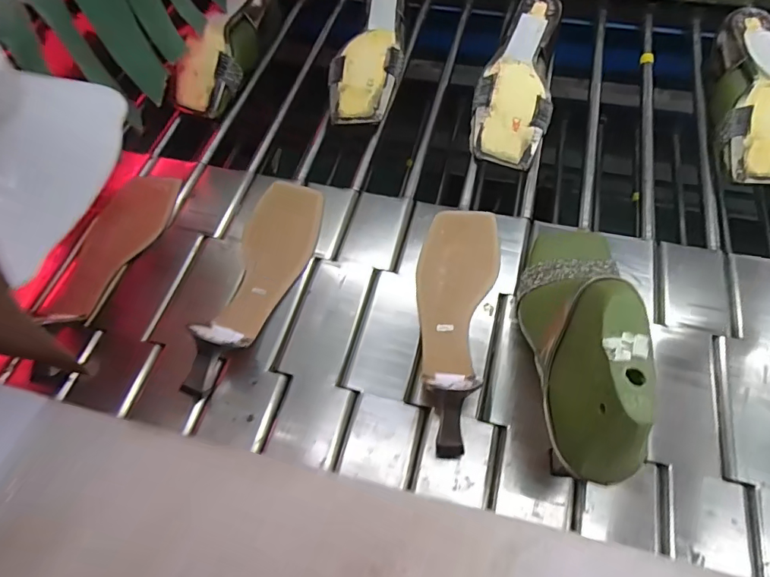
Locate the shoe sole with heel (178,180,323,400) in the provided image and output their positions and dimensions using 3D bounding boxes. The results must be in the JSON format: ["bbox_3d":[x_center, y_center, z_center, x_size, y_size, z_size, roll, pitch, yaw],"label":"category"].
[{"bbox_3d":[-0.120,-0.022,0.440,0.075,0.058,0.247,6,61,5],"label":"shoe sole with heel"}]

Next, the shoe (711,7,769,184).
[{"bbox_3d":[0.419,-0.211,0.517,0.083,0.072,0.224,13,62,9],"label":"shoe"}]

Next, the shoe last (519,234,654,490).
[{"bbox_3d":[0.147,0.025,0.361,0.072,0.110,0.253,8,33,7],"label":"shoe last"}]

